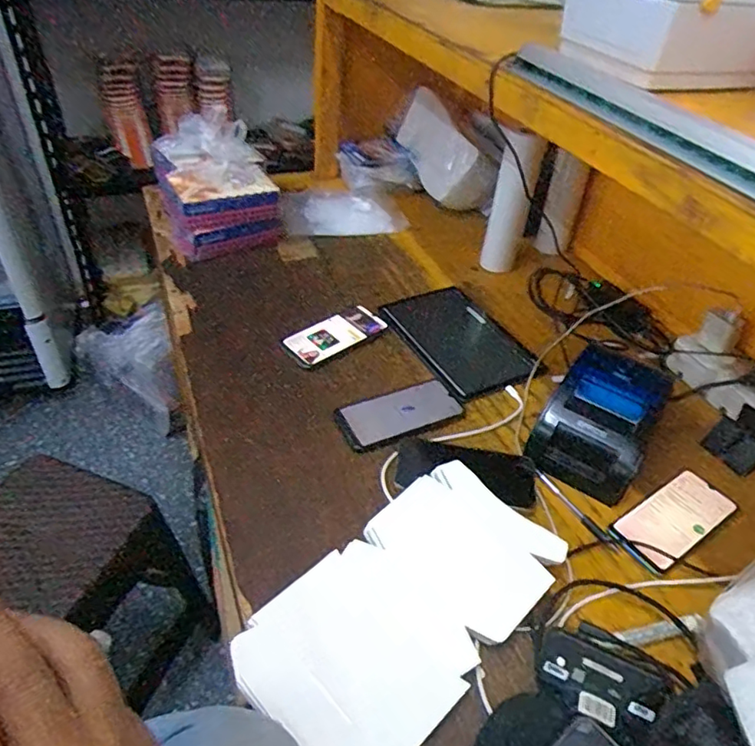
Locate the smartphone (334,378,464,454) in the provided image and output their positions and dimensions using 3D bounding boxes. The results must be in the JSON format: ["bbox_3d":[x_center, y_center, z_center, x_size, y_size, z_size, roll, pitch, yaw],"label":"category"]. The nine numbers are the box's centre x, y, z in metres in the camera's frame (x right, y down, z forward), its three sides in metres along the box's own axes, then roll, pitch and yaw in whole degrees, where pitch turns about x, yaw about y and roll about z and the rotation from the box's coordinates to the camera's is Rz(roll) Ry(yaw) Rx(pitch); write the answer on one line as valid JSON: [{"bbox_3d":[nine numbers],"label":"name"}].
[{"bbox_3d":[0.031,0.054,0.770,0.169,0.010,0.080,-16,46,-23],"label":"smartphone"}]

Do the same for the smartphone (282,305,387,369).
[{"bbox_3d":[-0.064,-0.060,0.886,0.168,0.016,0.076,-25,50,-31],"label":"smartphone"}]

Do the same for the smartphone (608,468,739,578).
[{"bbox_3d":[0.354,0.169,0.671,0.166,0.006,0.073,-22,49,-28],"label":"smartphone"}]

